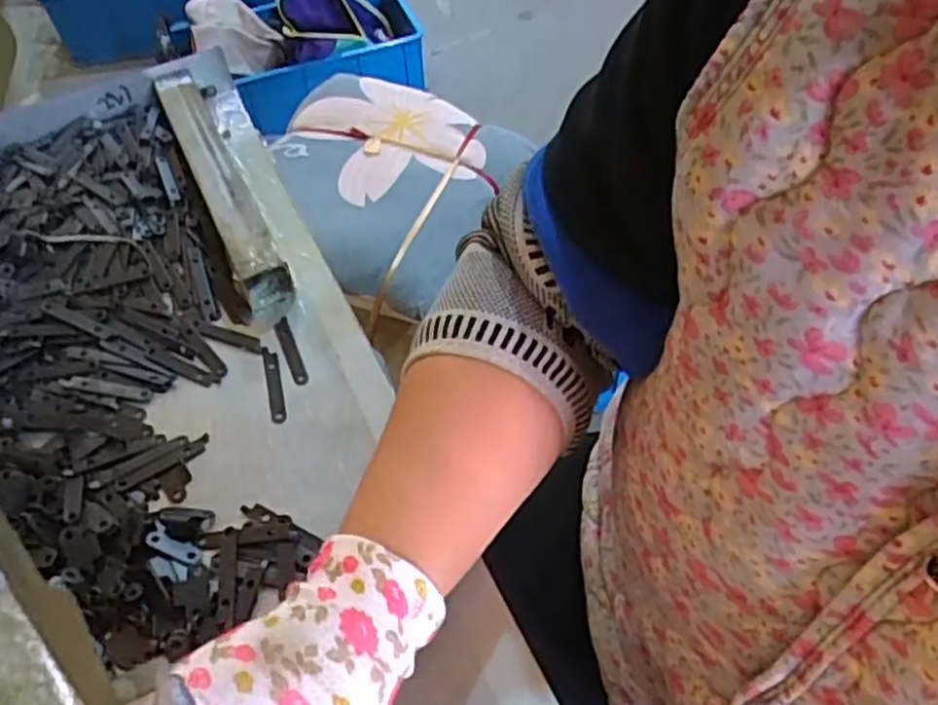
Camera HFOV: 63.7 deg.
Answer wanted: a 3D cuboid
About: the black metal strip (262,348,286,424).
[{"bbox_3d":[-0.116,0.018,0.447,0.009,0.004,0.054,-12,54,-9],"label":"black metal strip"}]

